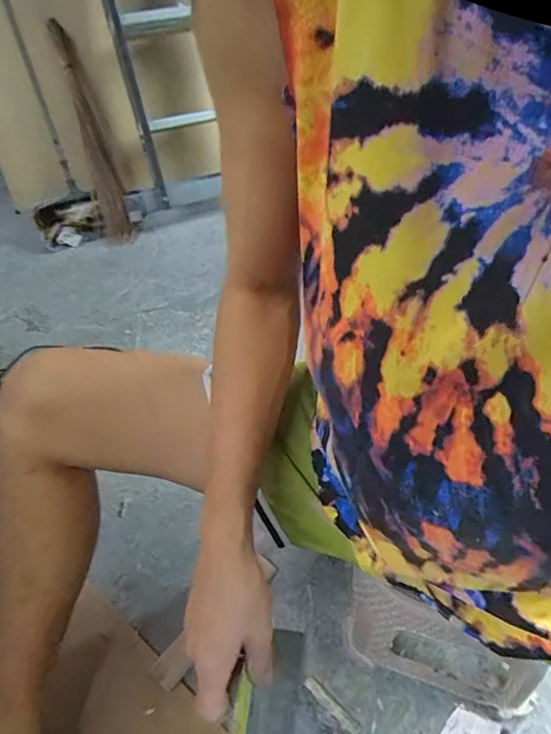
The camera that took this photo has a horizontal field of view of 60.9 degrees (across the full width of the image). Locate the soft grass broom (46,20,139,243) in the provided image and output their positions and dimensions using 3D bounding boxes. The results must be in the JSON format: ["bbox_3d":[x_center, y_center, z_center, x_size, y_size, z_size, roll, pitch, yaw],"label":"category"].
[{"bbox_3d":[-0.597,-0.739,1.525,0.096,0.688,0.080,-18,8,-16],"label":"soft grass broom"}]

